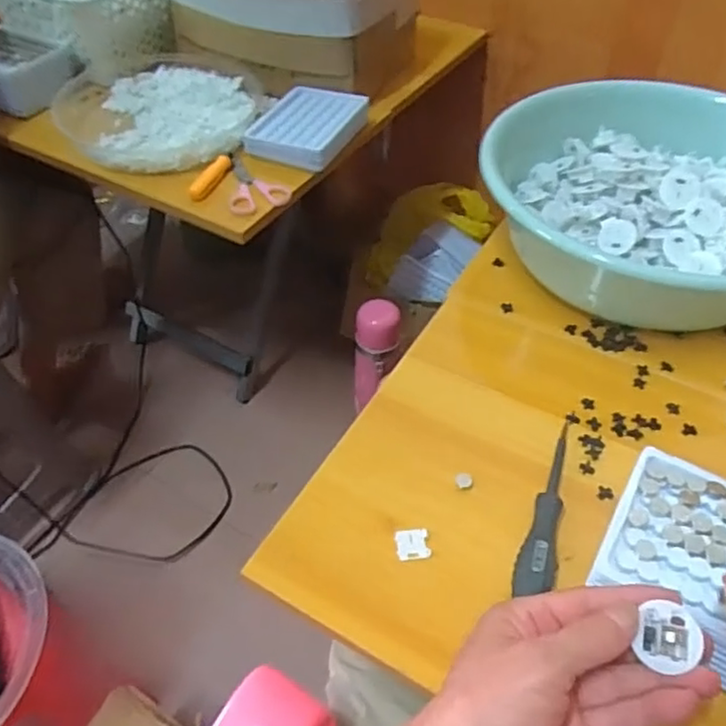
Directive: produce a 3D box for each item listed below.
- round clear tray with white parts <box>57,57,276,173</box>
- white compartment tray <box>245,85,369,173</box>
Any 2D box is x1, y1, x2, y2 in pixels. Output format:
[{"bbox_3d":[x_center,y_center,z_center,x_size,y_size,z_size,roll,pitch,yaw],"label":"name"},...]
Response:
[{"bbox_3d":[-0.234,-0.305,0.772,0.230,0.036,0.230,0,49,0],"label":"round clear tray with white parts"},{"bbox_3d":[-0.062,-0.272,0.744,0.103,0.033,0.124,20,52,17],"label":"white compartment tray"}]

